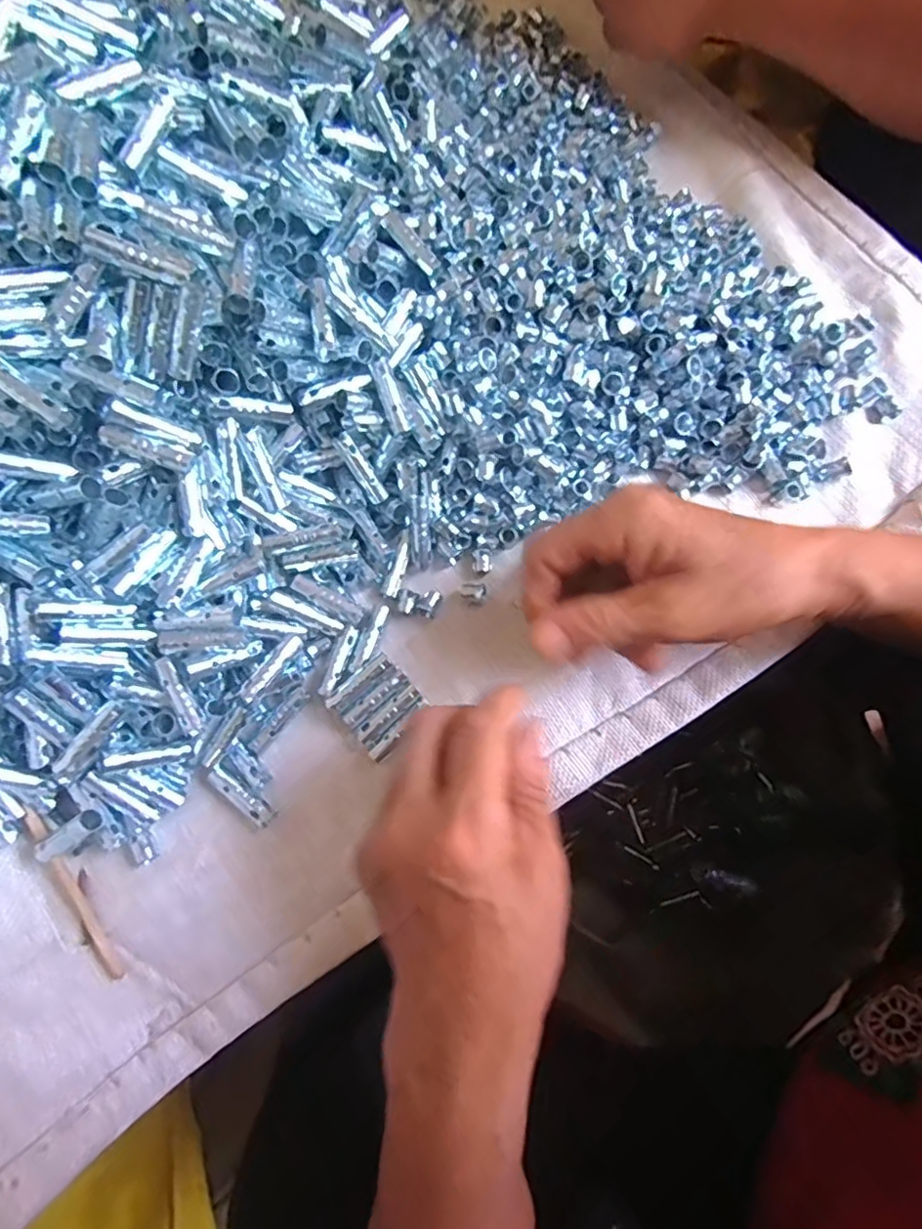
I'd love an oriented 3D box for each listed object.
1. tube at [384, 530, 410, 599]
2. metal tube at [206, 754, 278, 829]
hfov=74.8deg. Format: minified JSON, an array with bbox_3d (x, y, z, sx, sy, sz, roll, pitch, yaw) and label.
[{"bbox_3d":[-0.033,-0.027,0.324,0.008,0.004,0.038,14,78,5],"label":"tube"},{"bbox_3d":[-0.108,0.088,0.298,0.041,0.008,0.013,42,82,10],"label":"metal tube"}]

